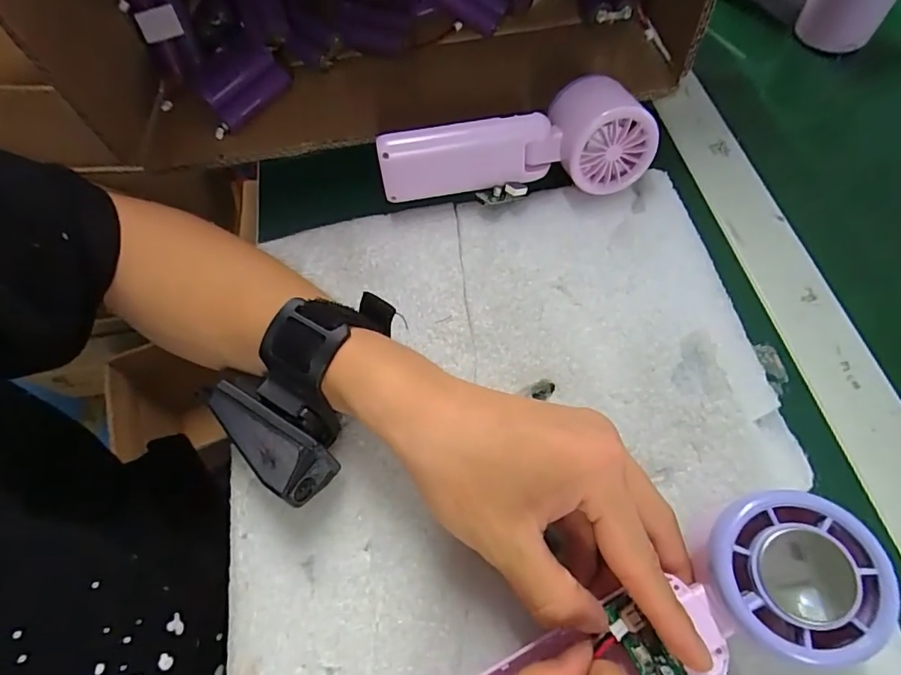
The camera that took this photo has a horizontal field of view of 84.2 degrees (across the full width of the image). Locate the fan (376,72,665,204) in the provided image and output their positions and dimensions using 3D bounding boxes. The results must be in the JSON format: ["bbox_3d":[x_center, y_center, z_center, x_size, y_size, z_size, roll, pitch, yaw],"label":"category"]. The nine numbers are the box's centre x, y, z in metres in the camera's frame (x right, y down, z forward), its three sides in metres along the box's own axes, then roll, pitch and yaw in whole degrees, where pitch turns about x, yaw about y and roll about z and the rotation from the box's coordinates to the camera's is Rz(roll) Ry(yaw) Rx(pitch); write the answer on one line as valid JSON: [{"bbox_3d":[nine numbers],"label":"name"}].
[{"bbox_3d":[0.040,-0.124,0.315,0.166,0.054,0.058,-4,62,2],"label":"fan"}]

